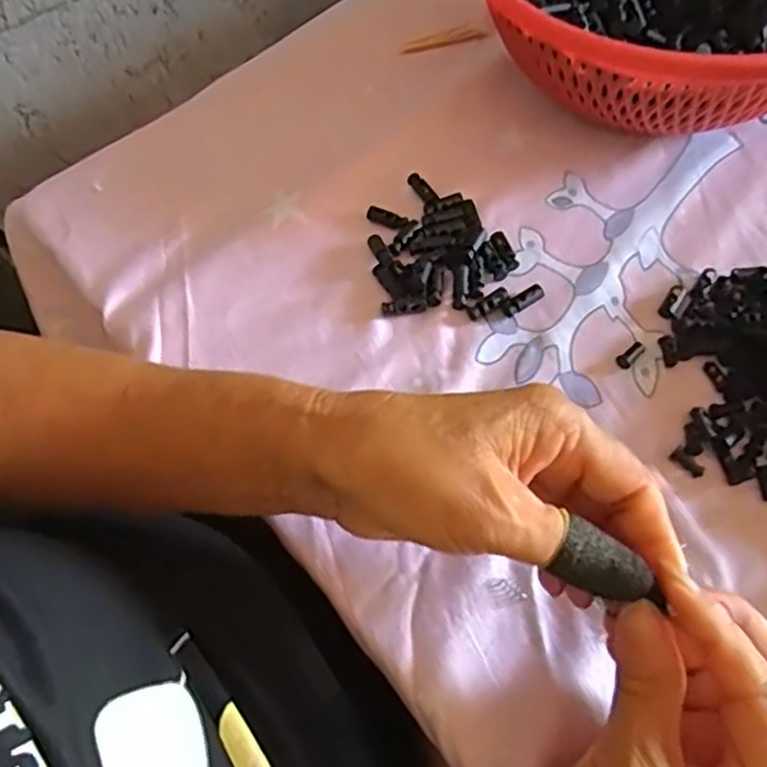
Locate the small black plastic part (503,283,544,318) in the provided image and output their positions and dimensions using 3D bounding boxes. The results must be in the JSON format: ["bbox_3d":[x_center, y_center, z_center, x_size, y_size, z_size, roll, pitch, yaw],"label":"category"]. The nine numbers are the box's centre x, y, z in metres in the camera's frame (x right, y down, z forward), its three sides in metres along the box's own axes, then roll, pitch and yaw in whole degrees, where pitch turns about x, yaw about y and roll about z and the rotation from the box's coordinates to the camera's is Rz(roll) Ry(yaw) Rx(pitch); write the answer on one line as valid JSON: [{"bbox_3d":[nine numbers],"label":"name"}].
[{"bbox_3d":[0.078,-0.046,0.393,0.026,0.005,0.009,-29,63,-12],"label":"small black plastic part"}]

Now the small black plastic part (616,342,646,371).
[{"bbox_3d":[0.131,-0.015,0.371,0.019,0.004,0.008,-35,65,-15],"label":"small black plastic part"}]

